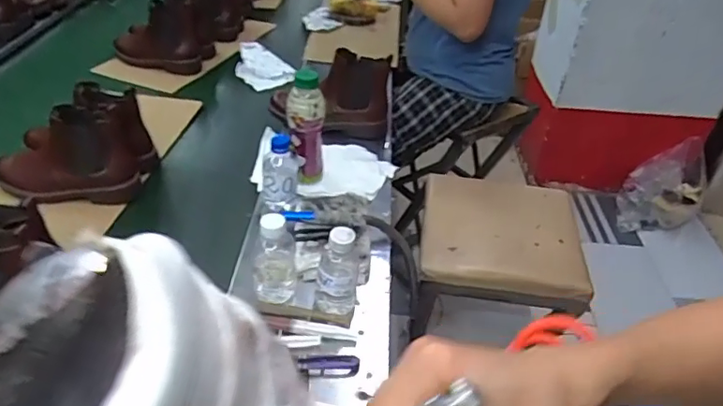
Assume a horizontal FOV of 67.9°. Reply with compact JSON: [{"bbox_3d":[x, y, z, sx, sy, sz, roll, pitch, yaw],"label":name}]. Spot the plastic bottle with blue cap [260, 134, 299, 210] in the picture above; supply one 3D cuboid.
[{"bbox_3d":[-0.135,-0.052,0.884,0.059,0.127,0.052,2,38,-3],"label":"plastic bottle with blue cap"}]

